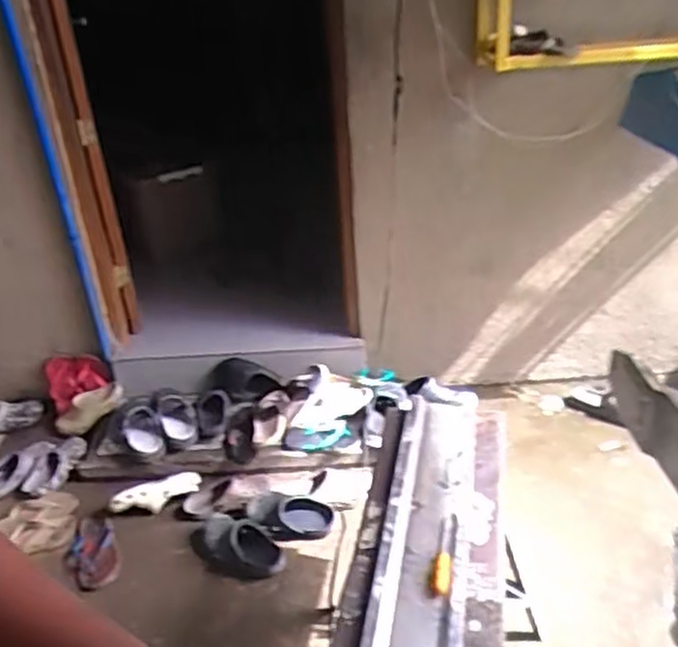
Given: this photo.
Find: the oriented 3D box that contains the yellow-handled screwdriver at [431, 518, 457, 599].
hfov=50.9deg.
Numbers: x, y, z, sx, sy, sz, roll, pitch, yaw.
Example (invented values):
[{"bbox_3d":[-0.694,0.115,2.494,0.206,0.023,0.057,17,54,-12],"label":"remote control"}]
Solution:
[{"bbox_3d":[0.192,0.408,1.290,0.033,0.026,0.185,3,31,12],"label":"yellow-handled screwdriver"}]

